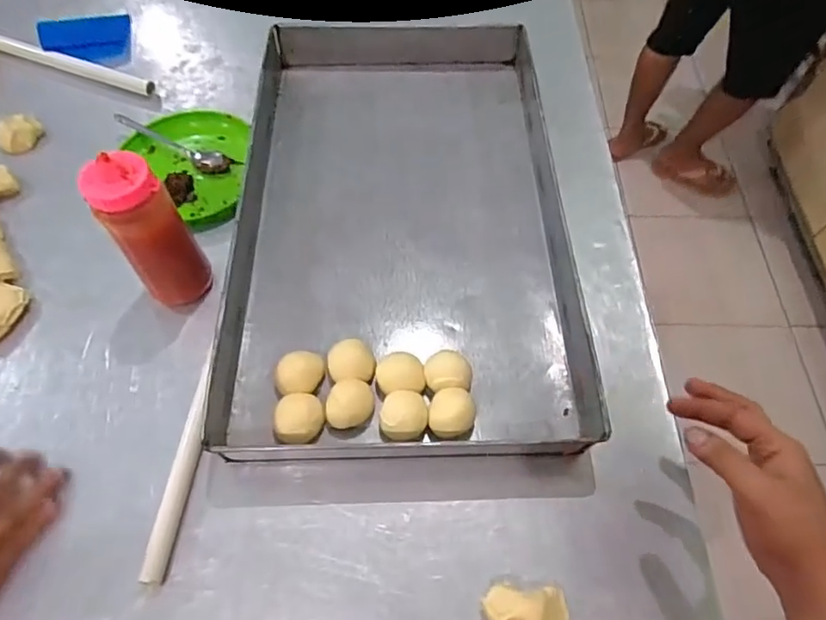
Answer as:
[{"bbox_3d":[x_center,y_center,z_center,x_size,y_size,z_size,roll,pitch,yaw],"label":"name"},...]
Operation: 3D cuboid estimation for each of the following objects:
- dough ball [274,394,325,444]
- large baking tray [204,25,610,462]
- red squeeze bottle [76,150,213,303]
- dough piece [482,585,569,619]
[{"bbox_3d":[-0.111,0.104,0.538,0.046,0.040,0.046,1,60,-2],"label":"dough ball"},{"bbox_3d":[-0.017,-0.135,0.662,0.368,0.062,0.610,-2,61,-3],"label":"large baking tray"},{"bbox_3d":[-0.260,-0.071,0.555,0.069,0.182,0.054,-34,67,-19],"label":"red squeeze bottle"},{"bbox_3d":[0.096,0.258,0.464,0.071,0.030,0.044,1,60,-2],"label":"dough piece"}]

